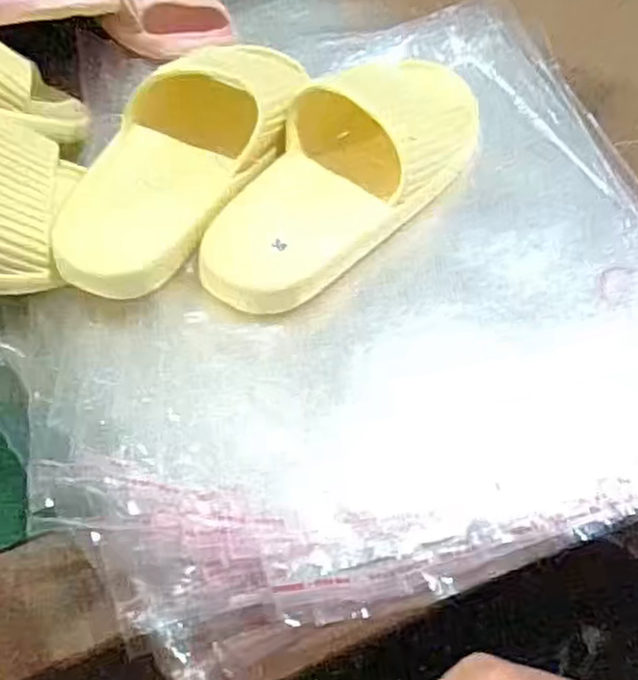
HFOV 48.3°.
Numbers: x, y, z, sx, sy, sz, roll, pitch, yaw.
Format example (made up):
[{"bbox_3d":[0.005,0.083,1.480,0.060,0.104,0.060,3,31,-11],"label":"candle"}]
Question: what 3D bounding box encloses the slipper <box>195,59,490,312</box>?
[{"bbox_3d":[0.015,-0.115,0.456,0.099,0.055,0.225,37,64,24],"label":"slipper"}]

